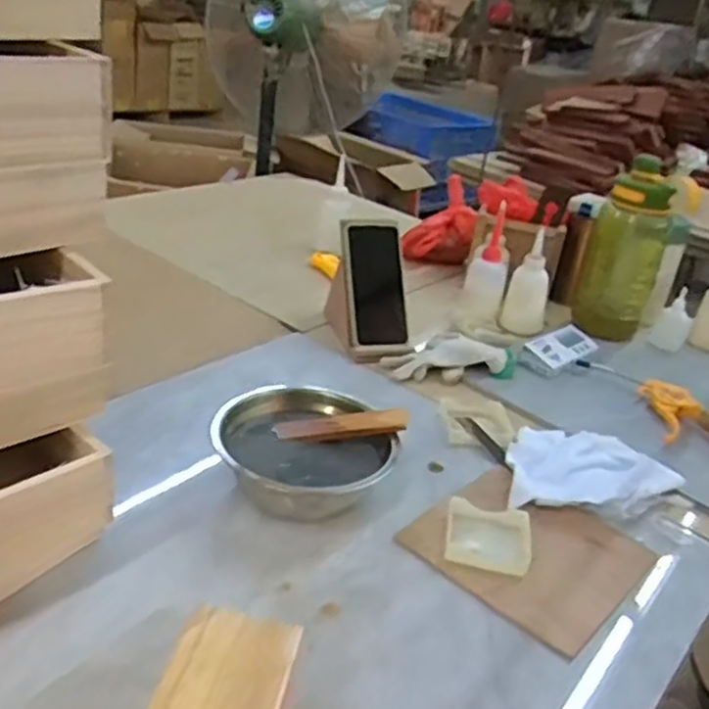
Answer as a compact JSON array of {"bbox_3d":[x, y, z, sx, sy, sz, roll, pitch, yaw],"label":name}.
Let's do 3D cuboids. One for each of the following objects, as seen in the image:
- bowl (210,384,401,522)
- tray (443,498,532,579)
[{"bbox_3d":[-0.050,0.097,0.728,0.160,0.073,0.160,5,26,-2],"label":"bowl"},{"bbox_3d":[0.123,0.167,0.693,0.076,0.018,0.079,10,26,7],"label":"tray"}]

